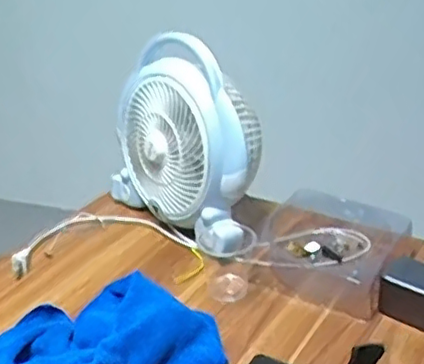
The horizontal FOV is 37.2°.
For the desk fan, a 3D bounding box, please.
[{"bbox_3d":[-0.028,-0.060,0.873,0.125,0.245,0.273,-22,32,-33],"label":"desk fan"}]

